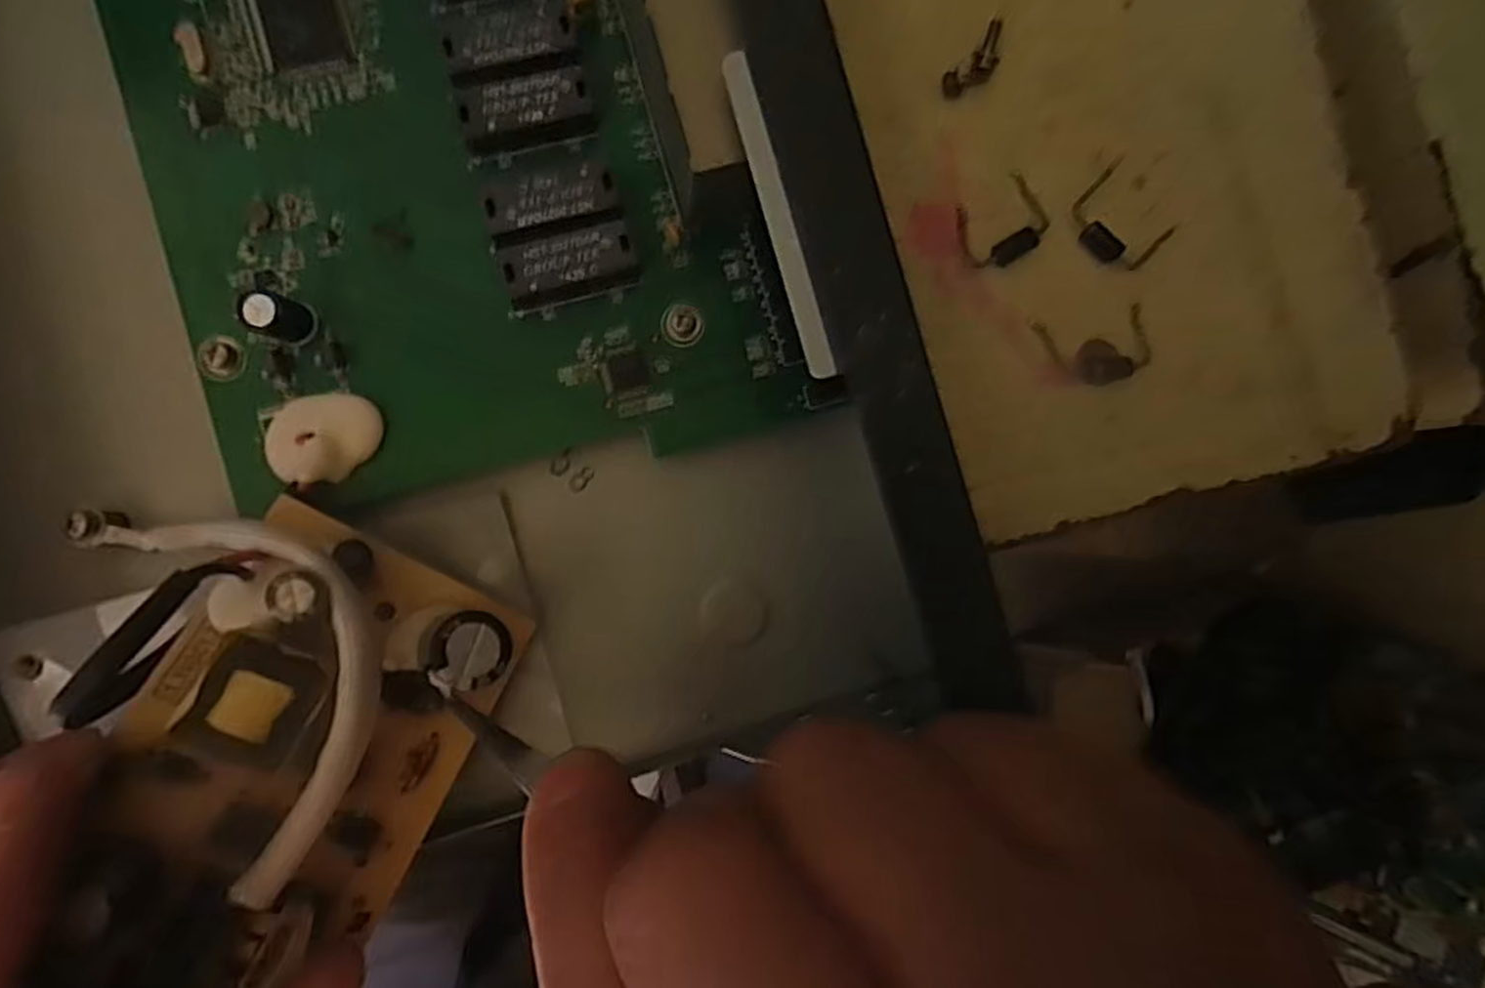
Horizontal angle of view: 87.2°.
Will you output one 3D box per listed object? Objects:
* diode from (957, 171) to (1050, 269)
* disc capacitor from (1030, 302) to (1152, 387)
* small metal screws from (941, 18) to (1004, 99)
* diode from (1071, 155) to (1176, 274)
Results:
[{"bbox_3d":[0.057,-0.059,0.168,0.020,0.006,0.016,-33,92,-6],"label":"diode"},{"bbox_3d":[0.078,-0.032,0.170,0.024,0.004,0.016,-10,93,-6],"label":"disc capacitor"},{"bbox_3d":[0.052,-0.094,0.170,0.007,0.004,0.019,41,84,-3],"label":"small metal screws"},{"bbox_3d":[0.083,-0.059,0.171,0.019,0.004,0.021,-43,93,-6],"label":"diode"}]

